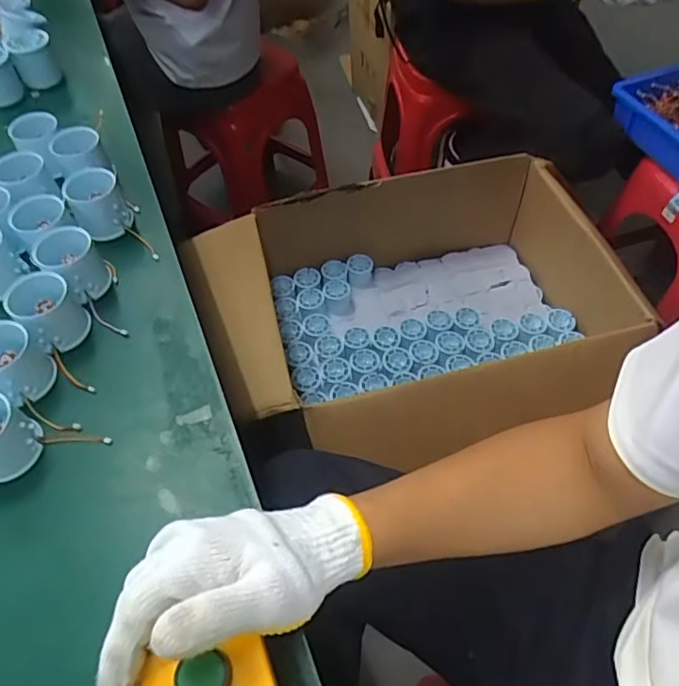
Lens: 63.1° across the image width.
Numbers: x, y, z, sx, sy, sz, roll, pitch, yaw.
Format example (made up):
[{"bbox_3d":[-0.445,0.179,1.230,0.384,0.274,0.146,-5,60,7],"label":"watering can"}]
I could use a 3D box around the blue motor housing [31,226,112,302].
[{"bbox_3d":[-0.248,-0.072,0.519,0.050,0.053,0.053,-1,56,2],"label":"blue motor housing"}]

